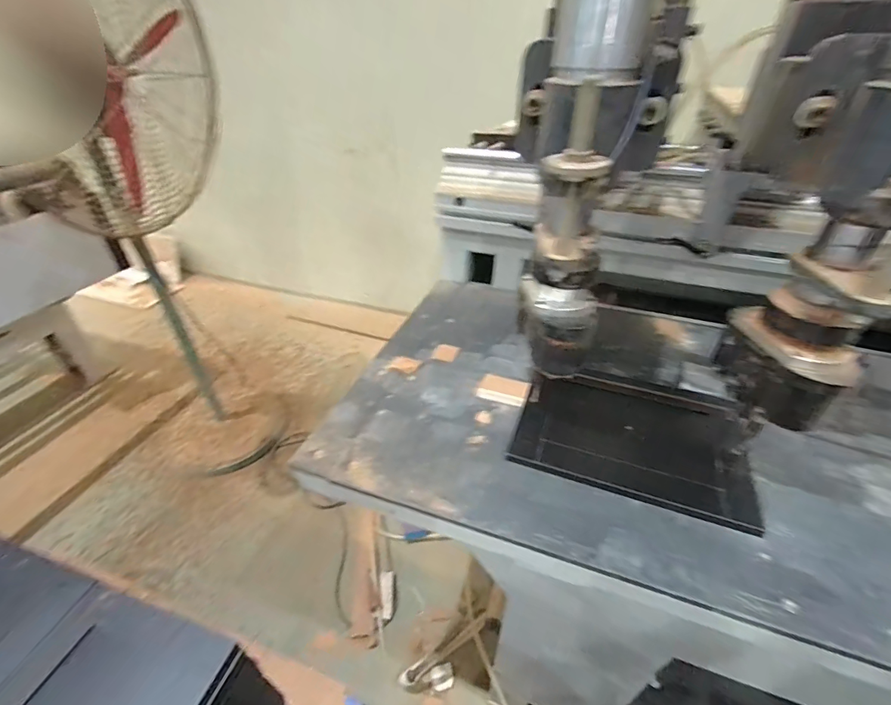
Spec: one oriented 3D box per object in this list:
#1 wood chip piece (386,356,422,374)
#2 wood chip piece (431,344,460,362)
[{"bbox_3d":[-0.068,0.019,0.707,0.047,0.004,0.039,15,40,16],"label":"wood chip piece"},{"bbox_3d":[0.000,0.000,0.733,0.040,0.004,0.046,14,40,15],"label":"wood chip piece"}]

